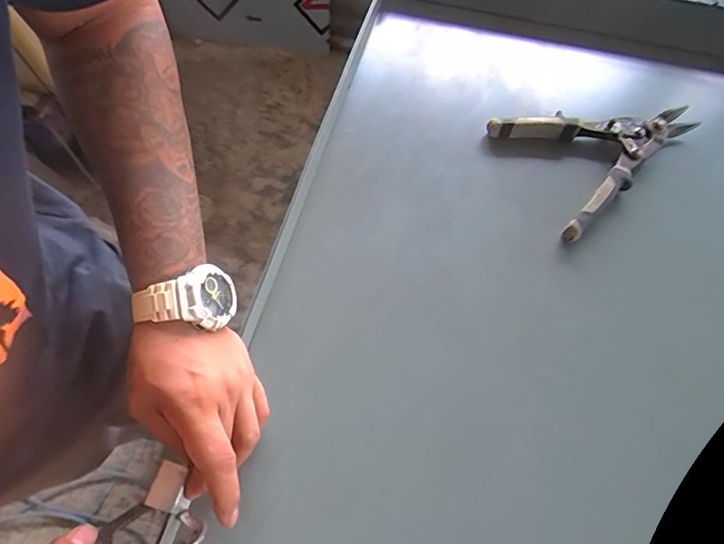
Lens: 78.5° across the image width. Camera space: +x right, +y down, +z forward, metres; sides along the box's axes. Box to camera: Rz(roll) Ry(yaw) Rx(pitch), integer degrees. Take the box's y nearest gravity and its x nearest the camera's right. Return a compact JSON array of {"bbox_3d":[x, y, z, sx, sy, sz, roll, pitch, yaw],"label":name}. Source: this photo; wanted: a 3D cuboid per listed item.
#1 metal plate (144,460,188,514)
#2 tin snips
[{"bbox_3d":[-0.145,0.160,0.329,0.022,0.004,0.032,16,65,5],"label":"metal plate"},{"bbox_3d":[0.259,-0.139,0.480,0.207,0.025,0.149,-25,68,-14],"label":"tin snips"}]

